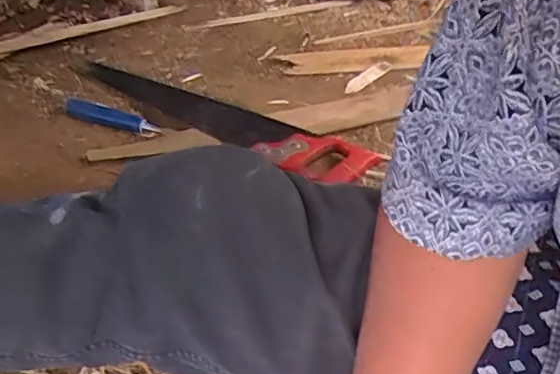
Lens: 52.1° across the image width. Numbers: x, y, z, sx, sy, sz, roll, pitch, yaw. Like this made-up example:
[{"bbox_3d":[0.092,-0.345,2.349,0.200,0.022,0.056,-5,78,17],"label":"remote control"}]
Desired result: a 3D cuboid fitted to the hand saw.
[{"bbox_3d":[-0.093,-0.102,0.786,0.451,0.019,0.092,22,46,17],"label":"hand saw"}]

